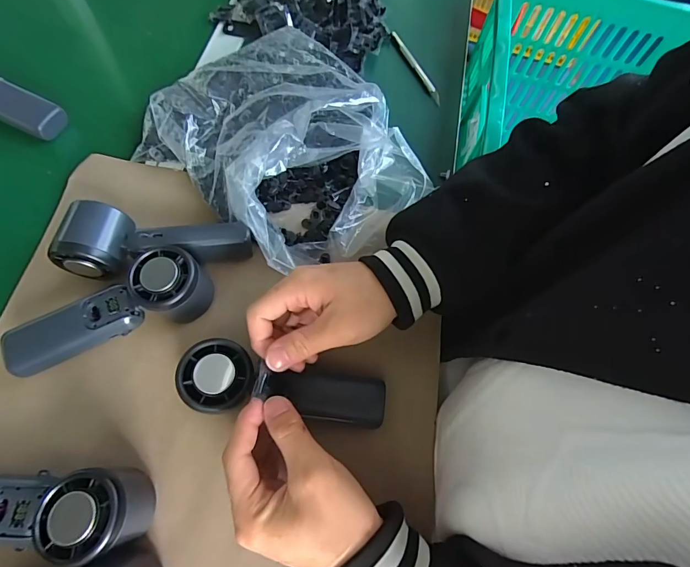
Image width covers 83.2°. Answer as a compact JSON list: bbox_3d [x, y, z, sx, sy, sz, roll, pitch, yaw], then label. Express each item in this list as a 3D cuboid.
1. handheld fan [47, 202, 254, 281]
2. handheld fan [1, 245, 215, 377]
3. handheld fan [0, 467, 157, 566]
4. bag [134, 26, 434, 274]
[{"bbox_3d":[-0.168,-0.031,0.353,0.154,0.054,0.060,5,66,-4],"label":"handheld fan"},{"bbox_3d":[-0.199,0.023,0.330,0.169,0.055,0.058,-20,70,-14],"label":"handheld fan"},{"bbox_3d":[-0.224,0.158,0.271,0.173,0.061,0.054,0,67,-6],"label":"handheld fan"},{"bbox_3d":[-0.052,-0.159,0.414,0.282,0.053,0.240,40,69,11],"label":"bag"}]

